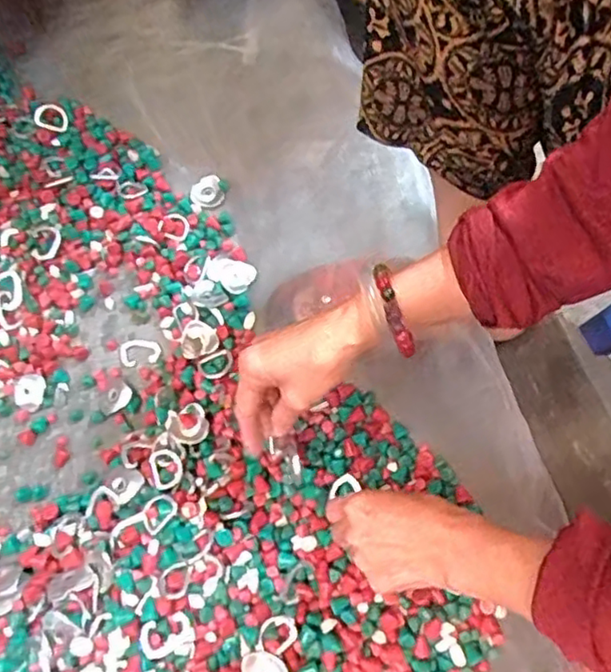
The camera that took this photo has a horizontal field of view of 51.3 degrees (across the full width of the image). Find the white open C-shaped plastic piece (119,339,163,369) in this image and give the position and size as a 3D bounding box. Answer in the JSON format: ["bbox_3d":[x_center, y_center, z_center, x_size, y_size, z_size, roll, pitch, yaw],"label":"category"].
[{"bbox_3d":[-0.162,0.015,0.622,0.040,0.006,0.029,-12,67,-4],"label":"white open C-shaped plastic piece"}]

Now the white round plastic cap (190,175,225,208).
[{"bbox_3d":[-0.104,-0.151,0.665,0.033,0.008,0.034,0,67,1],"label":"white round plastic cap"}]

